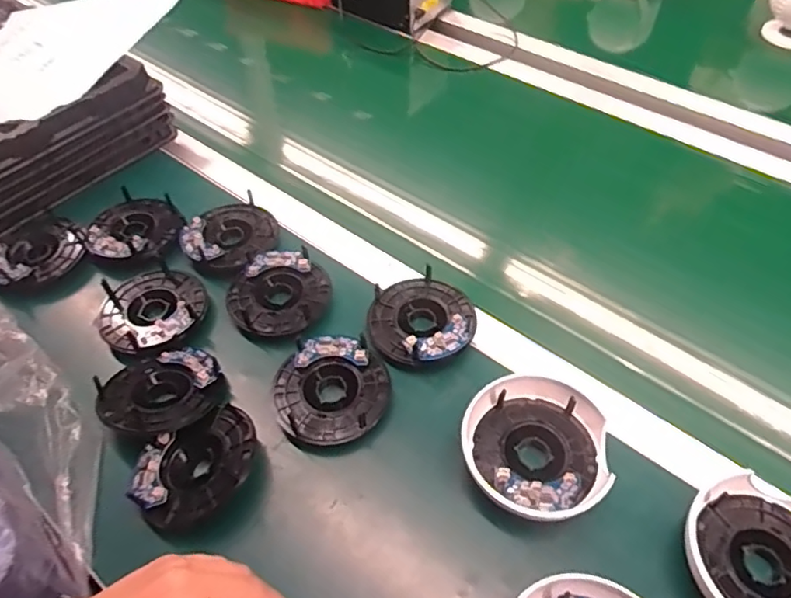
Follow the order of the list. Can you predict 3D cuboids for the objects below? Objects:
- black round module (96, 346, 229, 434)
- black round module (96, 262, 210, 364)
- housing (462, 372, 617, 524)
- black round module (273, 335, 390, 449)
[{"bbox_3d":[-0.202,0.077,0.492,0.102,0.024,0.081,-19,53,-14],"label":"black round module"},{"bbox_3d":[-0.238,0.008,0.559,0.102,0.017,0.102,-1,51,1],"label":"black round module"},{"bbox_3d":[0.113,0.121,0.459,0.108,0.043,0.113,-1,51,1],"label":"housing"},{"bbox_3d":[-0.056,0.082,0.503,0.097,0.030,0.095,-1,51,1],"label":"black round module"}]

